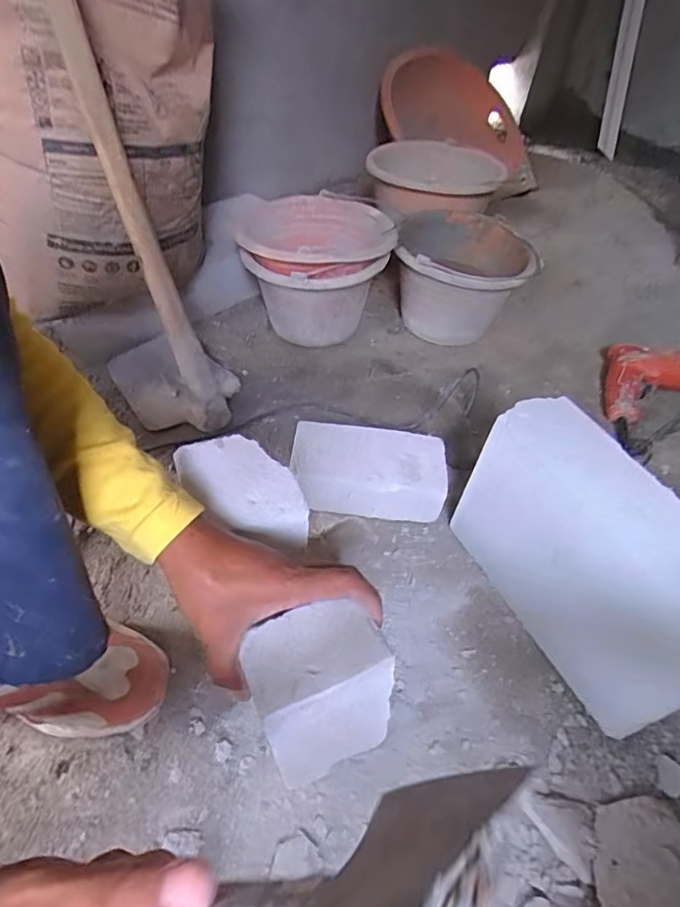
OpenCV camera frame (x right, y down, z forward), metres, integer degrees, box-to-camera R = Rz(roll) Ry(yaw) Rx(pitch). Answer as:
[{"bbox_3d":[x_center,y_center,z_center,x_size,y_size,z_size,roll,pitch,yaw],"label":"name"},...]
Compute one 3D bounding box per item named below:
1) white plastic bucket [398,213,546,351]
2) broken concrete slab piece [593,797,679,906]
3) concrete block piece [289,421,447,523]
[{"bbox_3d":[0.216,-0.320,0.961,0.220,0.173,0.255,13,49,7],"label":"white plastic bucket"},{"bbox_3d":[0.259,0.351,0.440,0.118,0.019,0.099,2,35,-12],"label":"broken concrete slab piece"},{"bbox_3d":[0.034,0.028,0.697,0.201,0.074,0.111,5,48,0],"label":"concrete block piece"}]

